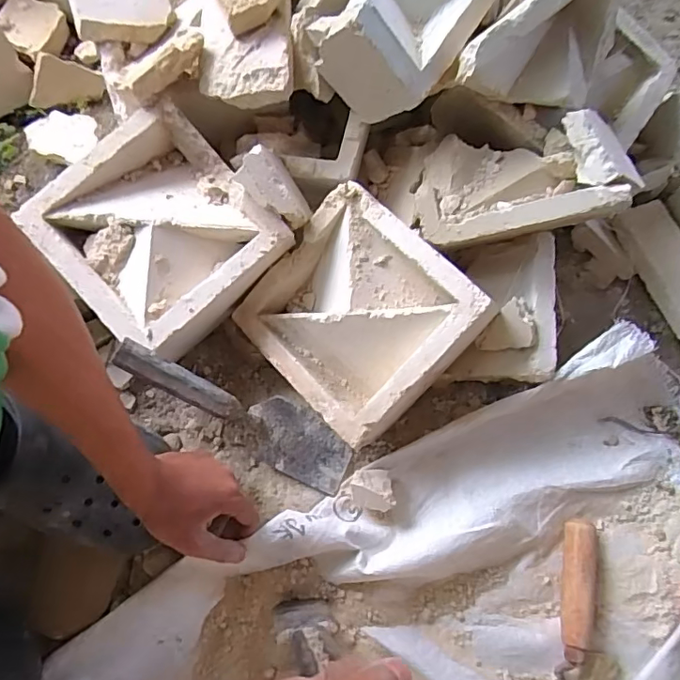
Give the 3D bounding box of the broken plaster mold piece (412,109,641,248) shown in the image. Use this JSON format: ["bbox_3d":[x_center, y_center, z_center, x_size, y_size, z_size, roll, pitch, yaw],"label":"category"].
[{"bbox_3d":[0.191,-0.164,0.563,0.219,0.100,0.128,-10,68,20],"label":"broken plaster mold piece"}]

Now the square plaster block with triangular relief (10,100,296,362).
[{"bbox_3d":[-0.185,-0.111,0.551,0.203,0.095,0.204,-41,83,-13],"label":"square plaster block with triangular relief"}]

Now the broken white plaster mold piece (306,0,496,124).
[{"bbox_3d":[0.079,-0.329,0.520,0.132,0.108,0.200,41,76,5],"label":"broken white plaster mold piece"}]

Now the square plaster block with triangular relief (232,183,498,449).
[{"bbox_3d":[0.024,-0.026,0.555,0.204,0.071,0.198,45,103,18],"label":"square plaster block with triangular relief"}]

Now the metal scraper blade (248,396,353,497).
[{"bbox_3d":[-0.043,0.112,0.567,0.122,0.006,0.071,30,75,-12],"label":"metal scraper blade"}]

